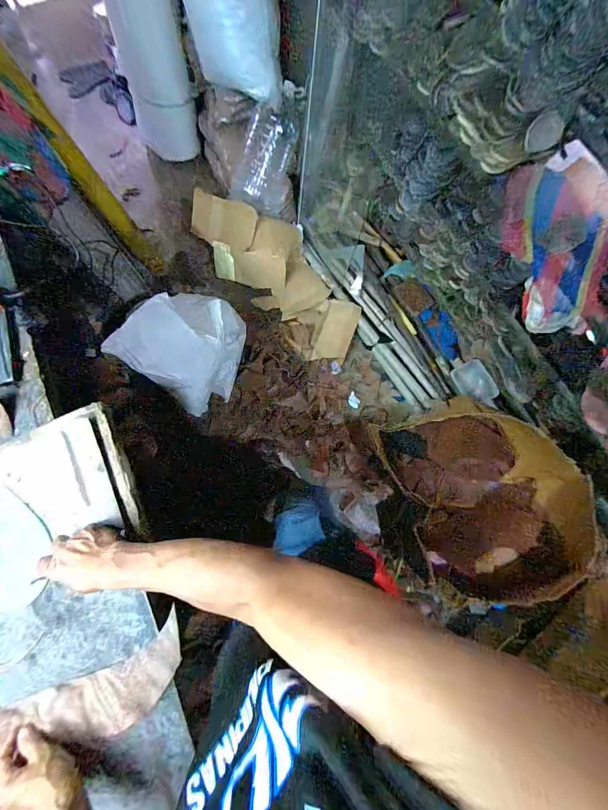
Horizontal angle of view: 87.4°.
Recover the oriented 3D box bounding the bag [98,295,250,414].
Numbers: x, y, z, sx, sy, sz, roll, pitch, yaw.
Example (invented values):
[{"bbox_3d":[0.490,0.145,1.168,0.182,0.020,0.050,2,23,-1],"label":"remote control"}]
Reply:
[{"bbox_3d":[-0.384,-0.212,1.194,0.240,0.471,0.423,33,81,6],"label":"bag"}]

